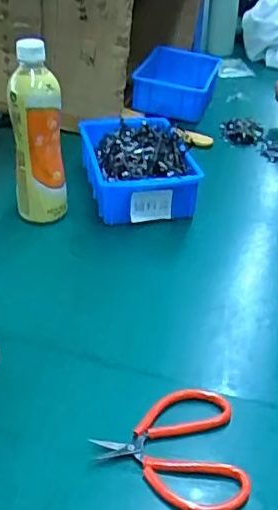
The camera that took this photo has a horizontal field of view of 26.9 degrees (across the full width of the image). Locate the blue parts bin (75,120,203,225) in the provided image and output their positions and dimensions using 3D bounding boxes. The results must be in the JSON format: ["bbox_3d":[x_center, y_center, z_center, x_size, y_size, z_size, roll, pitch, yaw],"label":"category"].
[{"bbox_3d":[-0.002,-0.125,0.805,0.135,0.073,0.210,-5,36,-10],"label":"blue parts bin"}]

